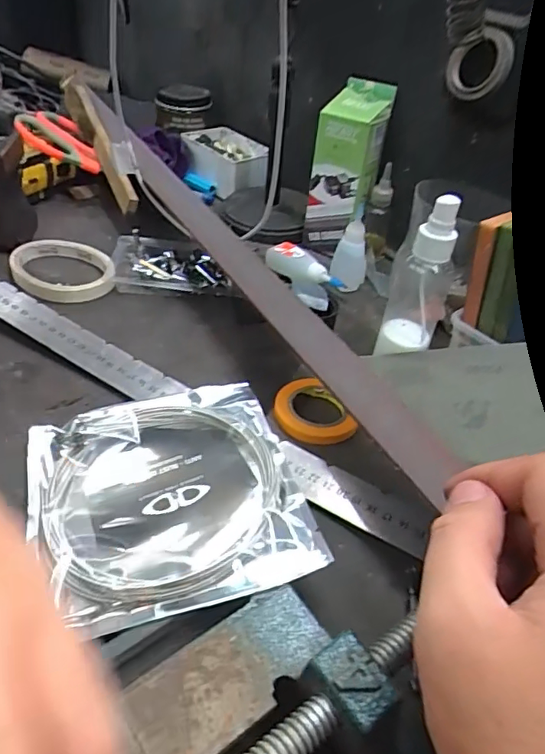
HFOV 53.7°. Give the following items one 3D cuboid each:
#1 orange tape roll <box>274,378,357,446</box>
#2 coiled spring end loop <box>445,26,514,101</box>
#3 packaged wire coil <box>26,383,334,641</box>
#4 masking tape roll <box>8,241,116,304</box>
[{"bbox_3d":[0.028,0.025,0.383,0.050,0.011,0.056,-7,42,-19],"label":"orange tape roll"},{"bbox_3d":[0.164,-0.249,0.428,0.047,0.049,0.018,16,40,8],"label":"coiled spring end loop"},{"bbox_3d":[-0.062,0.064,0.309,0.145,0.024,0.150,-6,42,-18],"label":"packaged wire coil"},{"bbox_3d":[-0.189,-0.097,0.486,0.082,0.014,0.087,-12,44,-24],"label":"masking tape roll"}]

